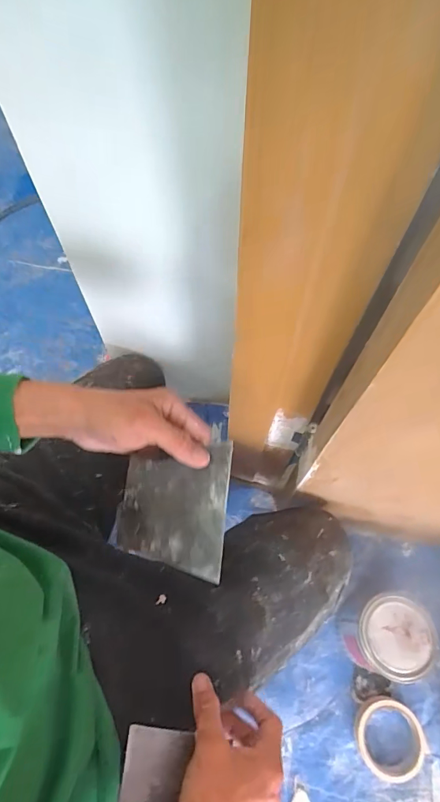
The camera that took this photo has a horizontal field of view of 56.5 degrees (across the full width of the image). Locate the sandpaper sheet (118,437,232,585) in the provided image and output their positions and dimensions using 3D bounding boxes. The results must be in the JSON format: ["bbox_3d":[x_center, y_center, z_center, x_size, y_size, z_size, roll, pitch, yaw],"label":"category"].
[{"bbox_3d":[-0.041,0.088,0.351,0.098,0.009,0.104,0,73,21],"label":"sandpaper sheet"}]

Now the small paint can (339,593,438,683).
[{"bbox_3d":[0.235,0.342,0.601,0.100,0.129,0.100,0,64,0],"label":"small paint can"}]

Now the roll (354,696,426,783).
[{"bbox_3d":[0.242,0.484,0.587,0.088,0.030,0.095,0,63,-1],"label":"roll"}]

